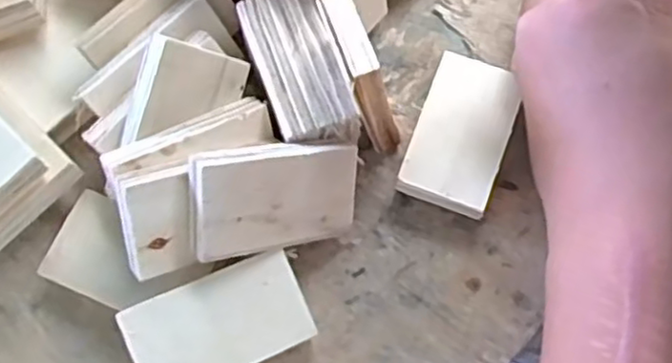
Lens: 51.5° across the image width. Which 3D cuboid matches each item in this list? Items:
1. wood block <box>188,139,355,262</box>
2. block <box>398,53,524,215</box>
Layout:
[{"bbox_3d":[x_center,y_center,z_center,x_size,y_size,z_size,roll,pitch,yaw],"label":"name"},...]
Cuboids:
[{"bbox_3d":[-0.025,0.006,0.287,0.071,0.011,0.041,-8,110,-31],"label":"wood block"},{"bbox_3d":[0.058,-0.021,0.324,0.041,0.017,0.070,19,72,8],"label":"block"}]

